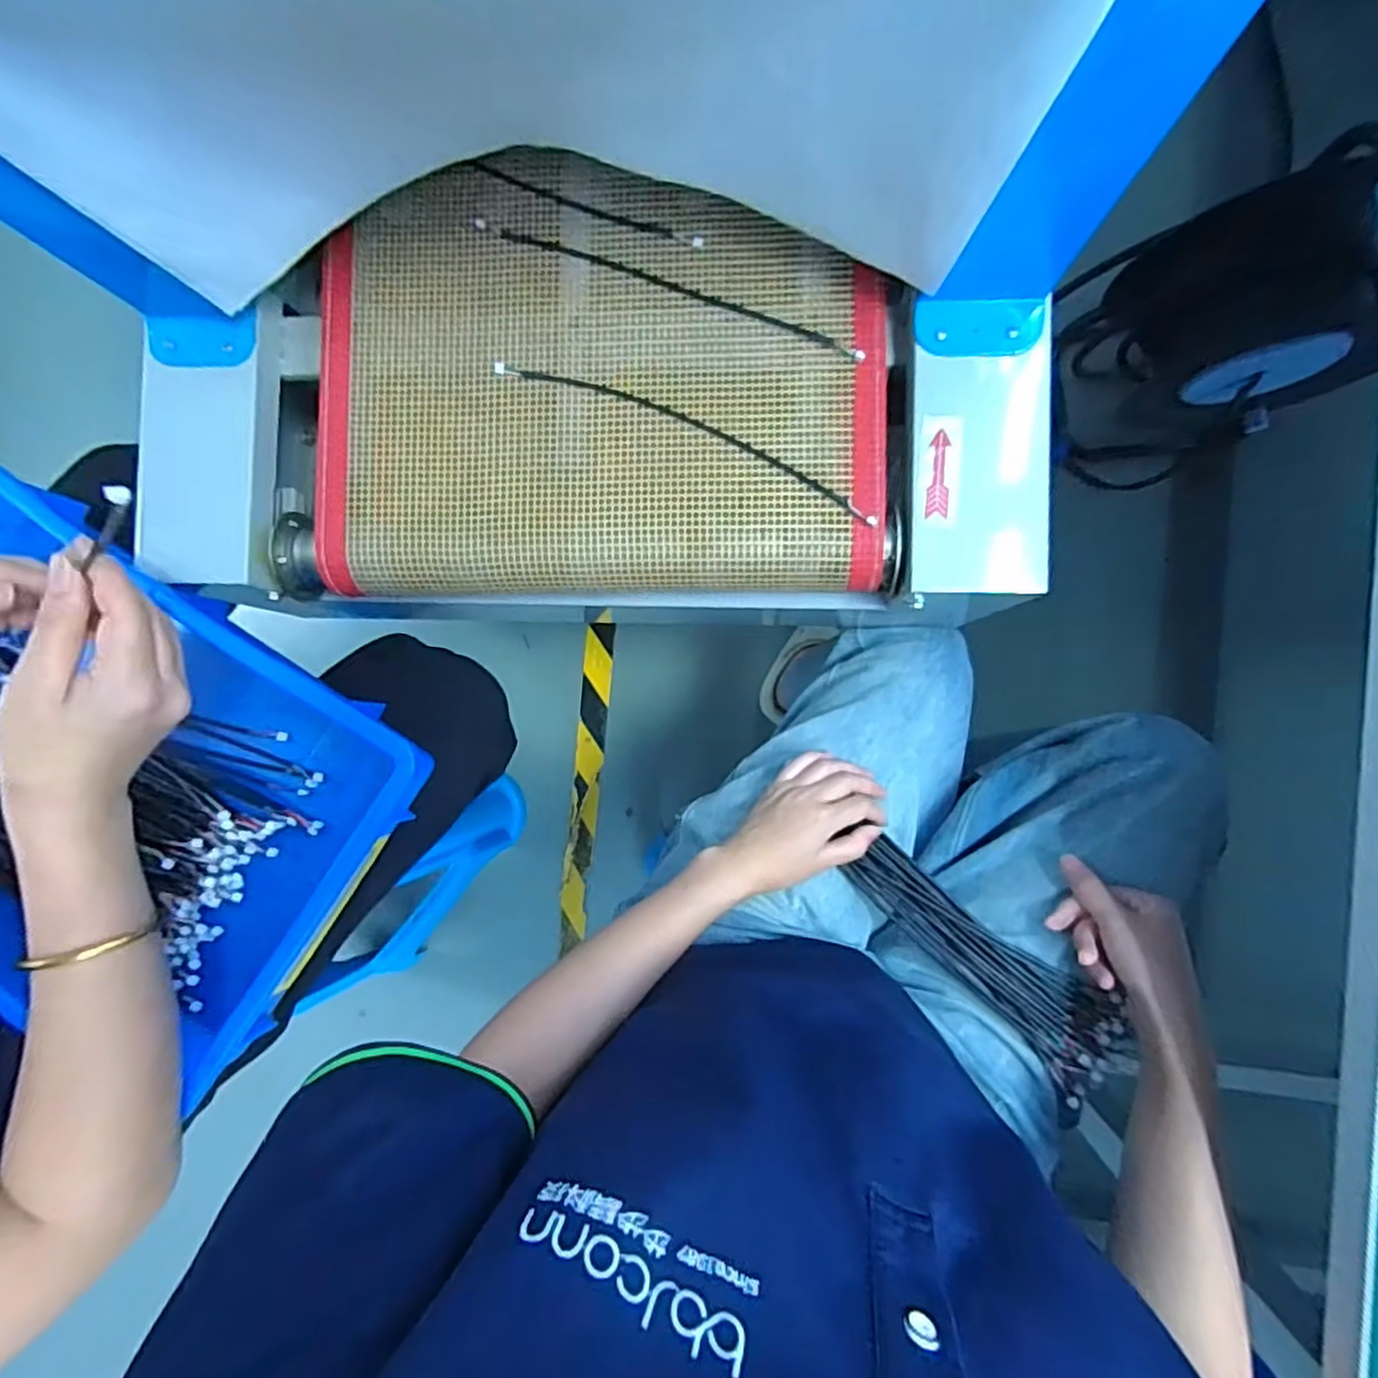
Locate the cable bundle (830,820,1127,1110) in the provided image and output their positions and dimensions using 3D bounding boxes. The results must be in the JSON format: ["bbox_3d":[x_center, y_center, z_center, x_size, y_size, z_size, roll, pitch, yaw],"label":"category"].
[{"bbox_3d":[0.207,0.190,0.491,0.199,0.024,0.062,39,92,18],"label":"cable bundle"}]

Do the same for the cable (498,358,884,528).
[{"bbox_3d":[-0.003,-0.173,0.456,0.278,0.015,0.023,24,90,4],"label":"cable"}]

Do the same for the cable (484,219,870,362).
[{"bbox_3d":[-0.014,-0.275,0.465,0.281,0.011,0.013,22,90,5],"label":"cable"}]

